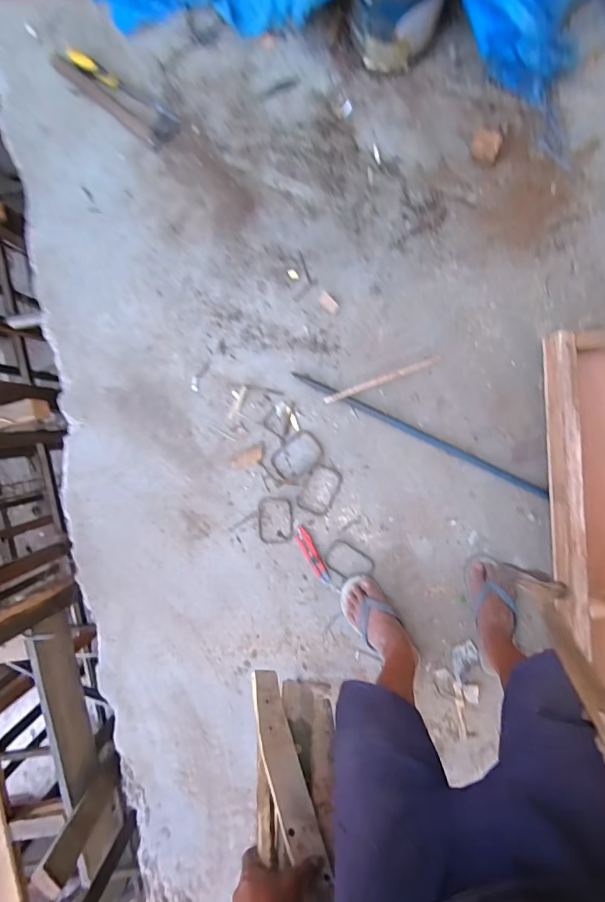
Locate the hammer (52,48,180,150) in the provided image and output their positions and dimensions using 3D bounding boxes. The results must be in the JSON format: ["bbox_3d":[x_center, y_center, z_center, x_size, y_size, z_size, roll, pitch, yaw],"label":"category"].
[{"bbox_3d":[-0.445,-0.852,1.087,0.319,0.022,0.088,38,96,2],"label":"hammer"}]

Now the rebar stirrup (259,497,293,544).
[{"bbox_3d":[-0.067,0.174,1.144,0.088,0.004,0.118,-1,94,5],"label":"rebar stirrup"}]

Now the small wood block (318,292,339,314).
[{"bbox_3d":[0.062,-0.352,1.087,0.026,0.028,0.054,-44,89,6],"label":"small wood block"}]

